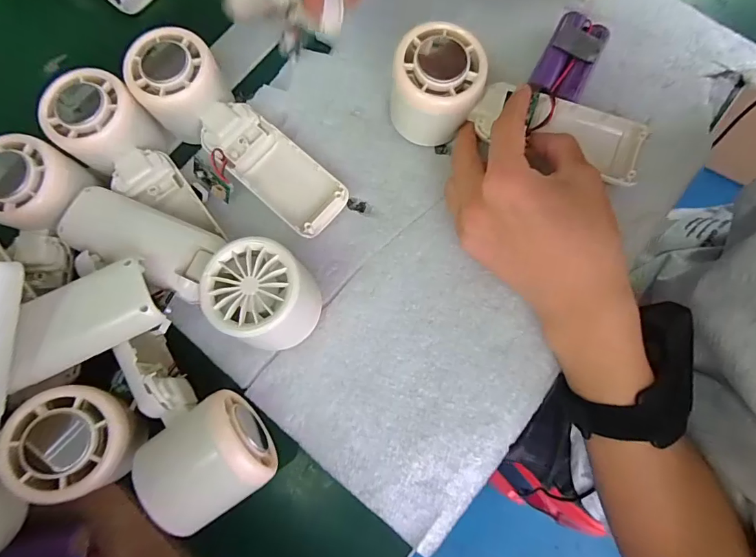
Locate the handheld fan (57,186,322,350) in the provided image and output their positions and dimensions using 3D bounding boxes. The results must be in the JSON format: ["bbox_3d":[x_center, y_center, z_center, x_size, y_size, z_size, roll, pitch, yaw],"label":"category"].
[{"bbox_3d":[-0.114,-0.009,0.257,0.167,0.054,0.052,22,77,8],"label":"handheld fan"}]

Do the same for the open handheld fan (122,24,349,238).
[{"bbox_3d":[-0.094,-0.095,0.296,0.167,0.047,0.057,42,80,-3],"label":"open handheld fan"}]

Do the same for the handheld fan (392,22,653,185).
[{"bbox_3d":[0.087,-0.103,0.280,0.163,0.055,0.059,12,75,-7],"label":"handheld fan"}]

